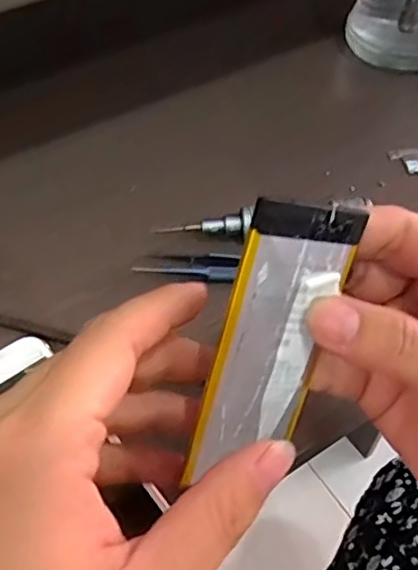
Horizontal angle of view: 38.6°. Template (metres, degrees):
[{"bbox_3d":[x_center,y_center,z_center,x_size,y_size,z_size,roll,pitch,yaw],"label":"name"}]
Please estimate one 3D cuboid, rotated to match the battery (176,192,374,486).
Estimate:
[{"bbox_3d":[0.020,0.017,0.181,0.035,0.085,0.004,4,22,-26],"label":"battery"}]

